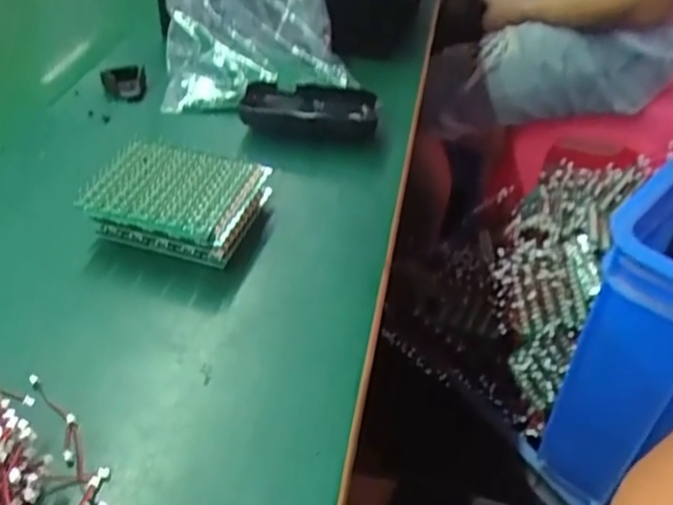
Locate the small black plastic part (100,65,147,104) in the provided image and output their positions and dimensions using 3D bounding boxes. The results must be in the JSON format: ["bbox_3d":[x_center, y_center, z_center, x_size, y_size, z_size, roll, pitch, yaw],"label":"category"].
[{"bbox_3d":[-0.184,-0.148,0.551,0.036,0.024,0.029,-7,44,-14],"label":"small black plastic part"}]

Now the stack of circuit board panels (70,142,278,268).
[{"bbox_3d":[-0.102,-0.036,0.412,0.097,0.030,0.079,15,43,9],"label":"stack of circuit board panels"}]

